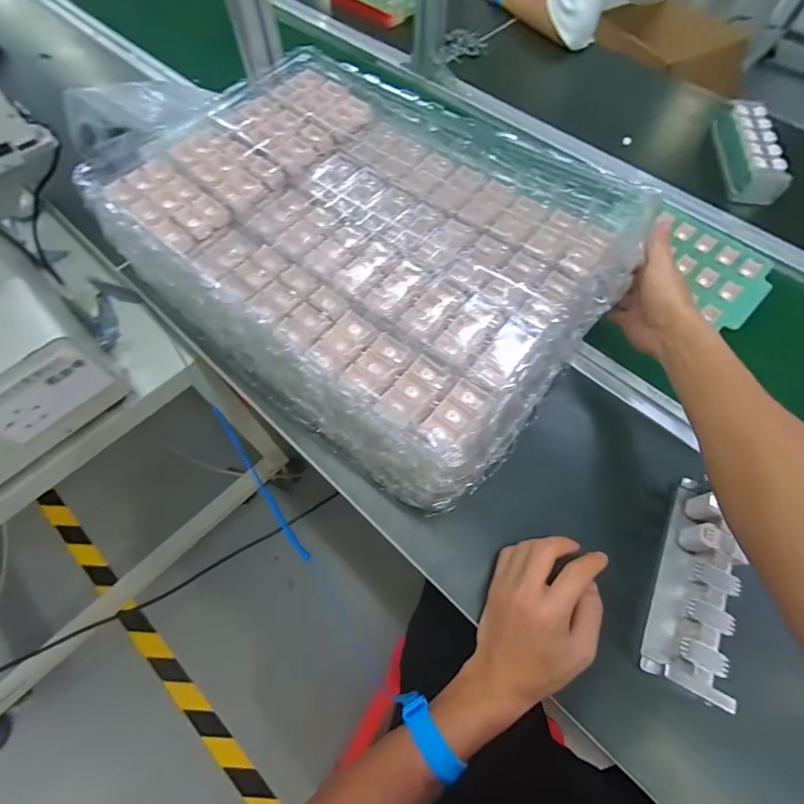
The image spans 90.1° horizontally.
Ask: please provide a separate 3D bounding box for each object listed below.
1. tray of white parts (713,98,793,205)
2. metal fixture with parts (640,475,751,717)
[{"bbox_3d":[0.548,-0.401,0.633,0.060,0.041,0.204,8,65,4],"label":"tray of white parts"},{"bbox_3d":[0.273,0.160,0.366,0.054,0.044,0.188,25,67,11],"label":"metal fixture with parts"}]

